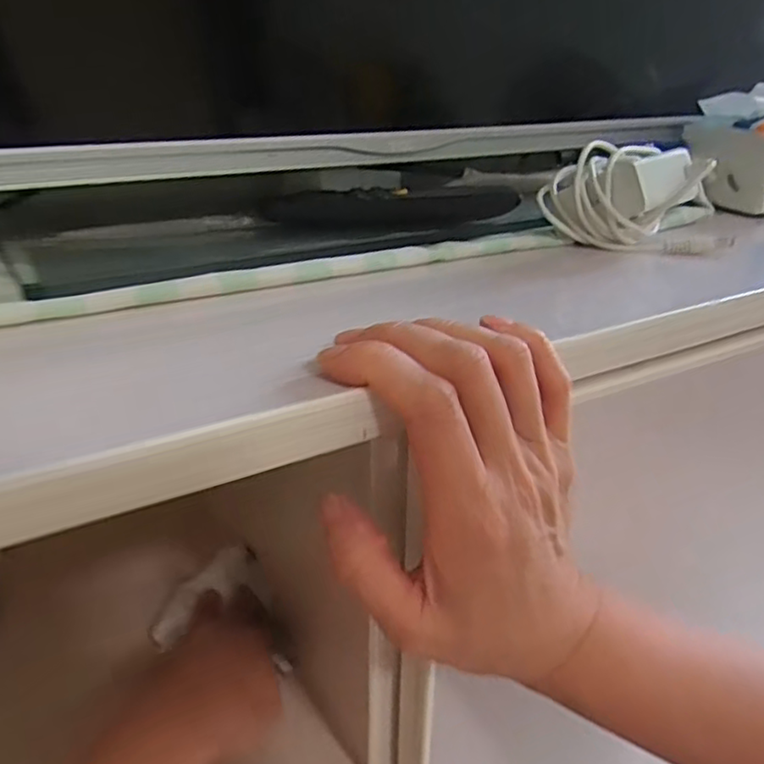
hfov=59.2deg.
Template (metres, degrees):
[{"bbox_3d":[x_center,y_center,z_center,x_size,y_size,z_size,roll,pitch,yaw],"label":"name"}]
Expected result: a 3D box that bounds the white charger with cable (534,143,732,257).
[{"bbox_3d":[0.143,-0.106,0.382,0.065,0.046,0.090,-17,30,-33],"label":"white charger with cable"}]

